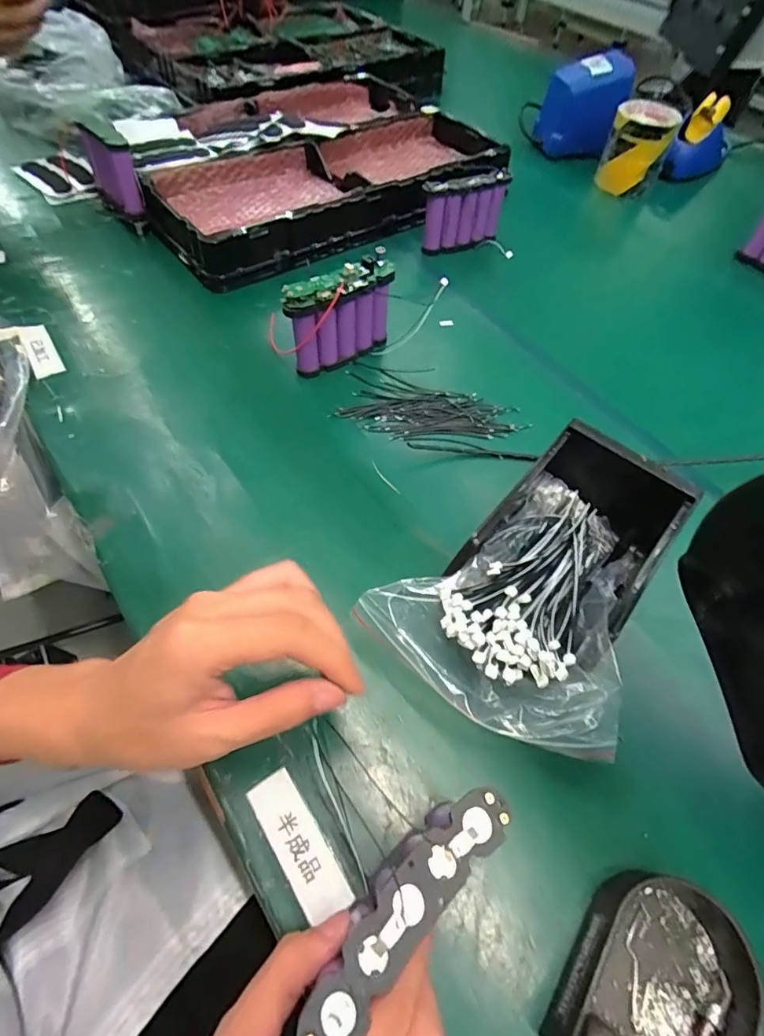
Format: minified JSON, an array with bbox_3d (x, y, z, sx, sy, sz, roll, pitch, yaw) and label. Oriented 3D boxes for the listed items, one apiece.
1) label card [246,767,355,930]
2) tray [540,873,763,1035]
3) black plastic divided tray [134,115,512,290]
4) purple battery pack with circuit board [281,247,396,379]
[{"bbox_3d":[-0.048,0.185,0.280,0.026,0.004,0.077,-29,62,-21],"label":"label card"},{"bbox_3d":[0.139,0.233,0.242,0.077,0.037,0.099,34,60,18],"label":"tray"},{"bbox_3d":[-0.042,-0.426,0.651,0.484,0.077,0.222,-26,61,-20],"label":"black plastic divided tray"},{"bbox_3d":[-0.038,-0.190,0.474,0.111,0.097,0.022,-34,64,-24],"label":"purple battery pack with circuit board"}]

